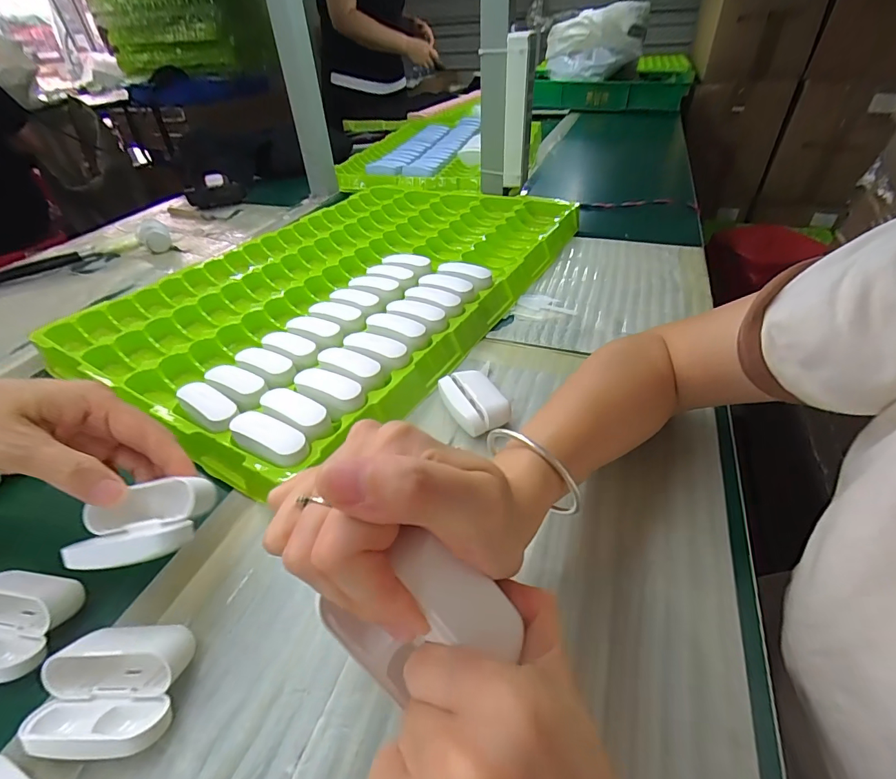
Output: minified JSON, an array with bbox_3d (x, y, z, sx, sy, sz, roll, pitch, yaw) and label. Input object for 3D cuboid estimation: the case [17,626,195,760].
[{"bbox_3d":[-0.163,0.144,0.209,0.066,0.026,0.052,-3,40,1],"label":"case"}]

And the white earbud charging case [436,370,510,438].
[{"bbox_3d":[0.022,0.010,0.355,0.045,0.021,0.061,-15,42,-14],"label":"white earbud charging case"}]

